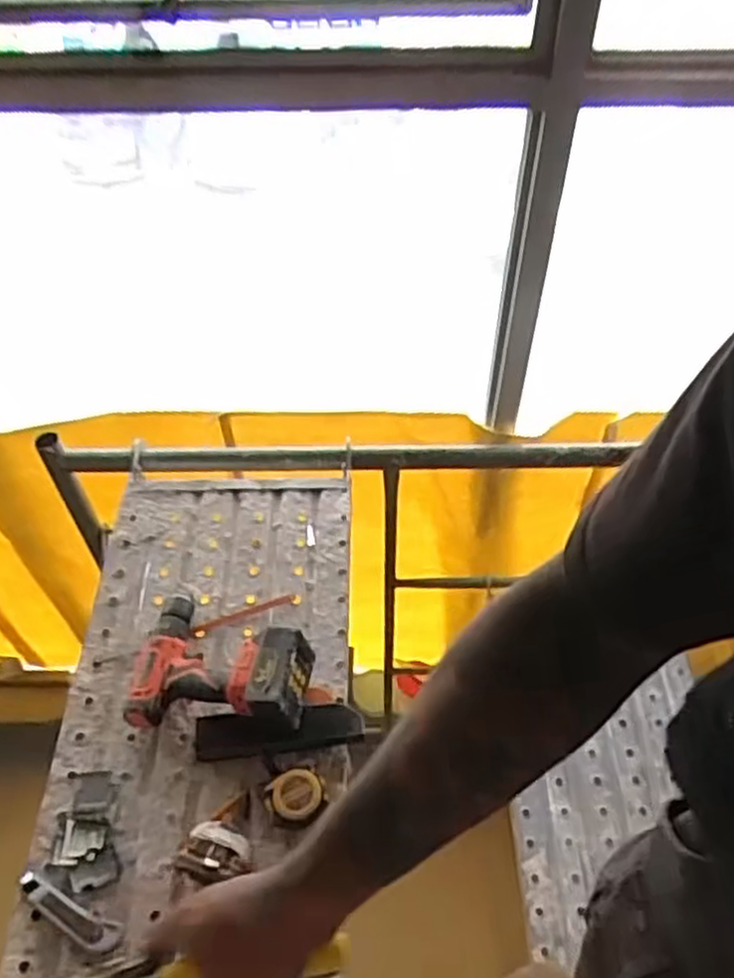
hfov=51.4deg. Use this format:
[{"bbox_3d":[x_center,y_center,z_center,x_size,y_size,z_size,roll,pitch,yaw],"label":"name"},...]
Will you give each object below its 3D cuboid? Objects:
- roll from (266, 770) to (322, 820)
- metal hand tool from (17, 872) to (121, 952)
[{"bbox_3d":[-0.088,0.370,0.926,0.070,0.036,0.058,10,52,9],"label":"roll"},{"bbox_3d":[-0.344,0.485,0.872,0.145,0.014,0.032,19,54,16],"label":"metal hand tool"}]

